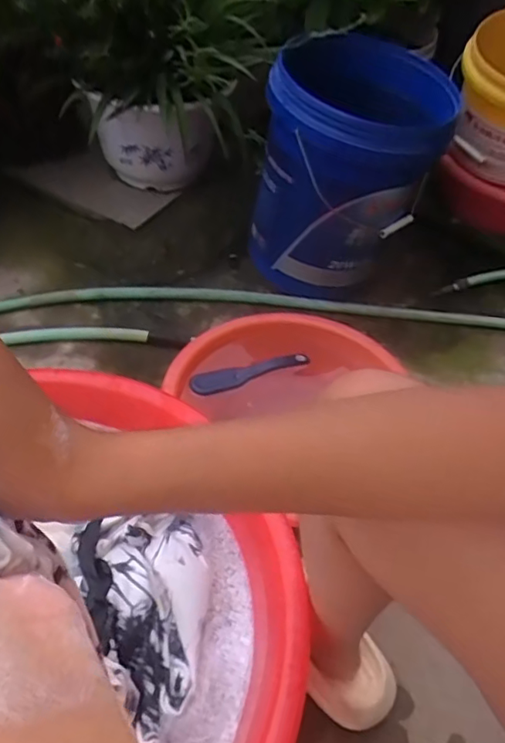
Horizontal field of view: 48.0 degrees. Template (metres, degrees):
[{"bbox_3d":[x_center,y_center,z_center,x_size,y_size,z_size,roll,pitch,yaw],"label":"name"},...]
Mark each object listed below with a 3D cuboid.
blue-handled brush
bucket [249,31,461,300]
[{"bbox_3d":[0.000,0.001,0.856,0.189,0.018,0.035,-11,53,-21],"label":"blue-handled brush"},{"bbox_3d":[0.173,-0.357,1.043,0.284,0.378,0.318,22,49,7],"label":"bucket"}]

